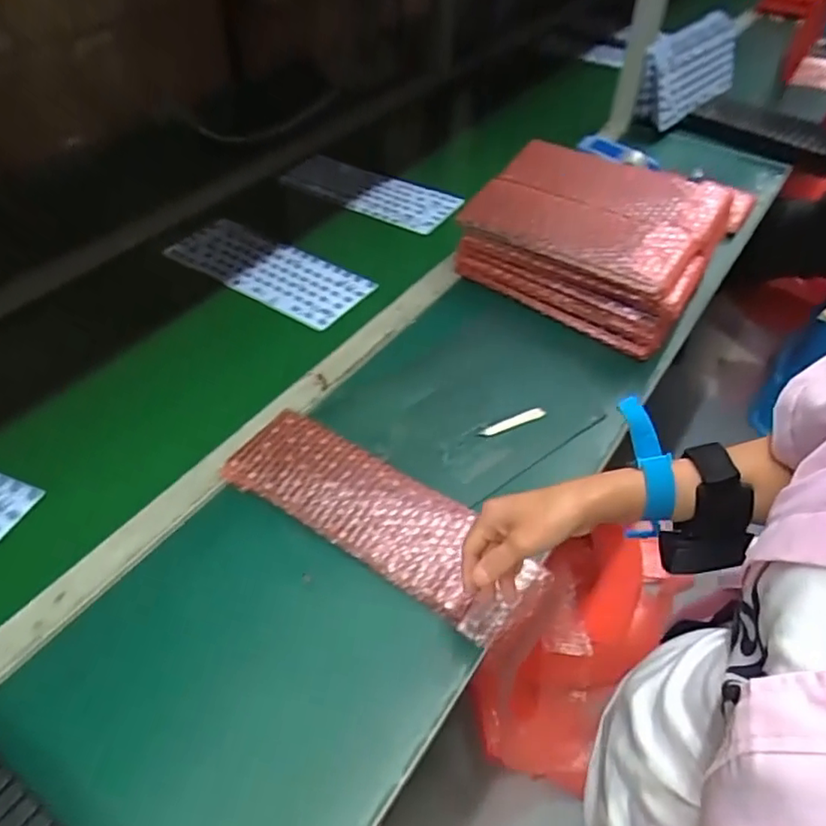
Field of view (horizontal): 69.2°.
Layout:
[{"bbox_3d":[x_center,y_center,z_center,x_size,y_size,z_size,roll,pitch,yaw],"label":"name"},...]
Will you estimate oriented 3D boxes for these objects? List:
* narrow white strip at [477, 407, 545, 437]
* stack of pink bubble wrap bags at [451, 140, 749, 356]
[{"bbox_3d":[0.111,0.011,0.666,0.081,0.006,0.014,-19,51,-20],"label":"narrow white strip"},{"bbox_3d":[0.242,-0.238,0.820,0.299,0.143,0.251,28,52,21],"label":"stack of pink bubble wrap bags"}]

